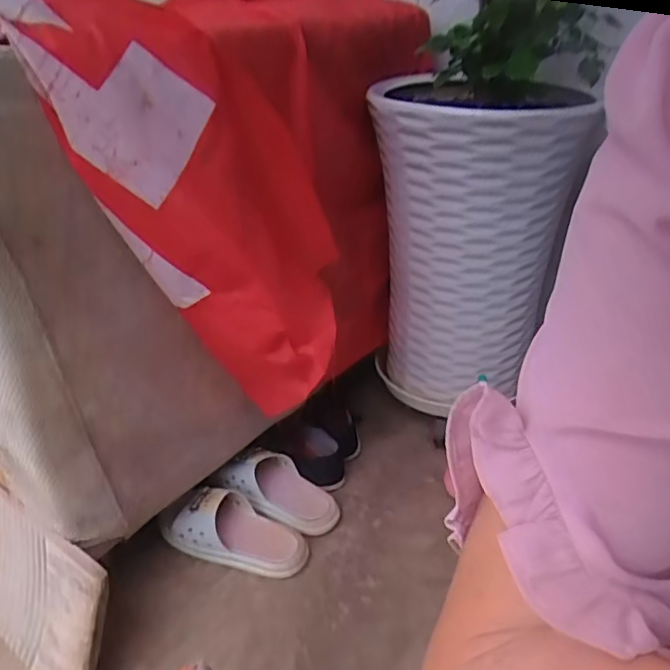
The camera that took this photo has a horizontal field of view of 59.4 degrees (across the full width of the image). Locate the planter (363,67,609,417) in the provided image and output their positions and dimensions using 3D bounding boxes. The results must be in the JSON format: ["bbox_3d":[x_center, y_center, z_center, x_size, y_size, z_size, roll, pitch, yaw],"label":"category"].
[{"bbox_3d":[0.208,-0.137,1.005,0.280,0.526,0.267,3,30,4],"label":"planter"}]

